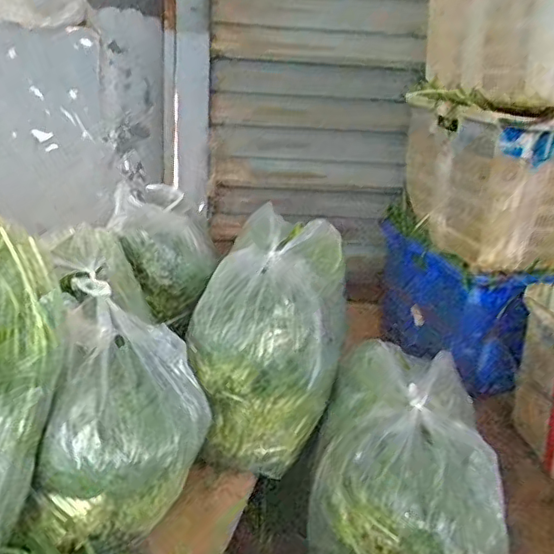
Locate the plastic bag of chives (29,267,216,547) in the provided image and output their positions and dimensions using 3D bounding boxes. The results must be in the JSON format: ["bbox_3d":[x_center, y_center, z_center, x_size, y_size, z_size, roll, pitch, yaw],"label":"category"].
[{"bbox_3d":[-0.215,0.204,0.860,0.221,0.230,0.274,2,23,-5],"label":"plastic bag of chives"}]

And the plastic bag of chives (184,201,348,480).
[{"bbox_3d":[0.004,0.098,1.119,0.239,0.305,0.444,8,23,9],"label":"plastic bag of chives"}]

